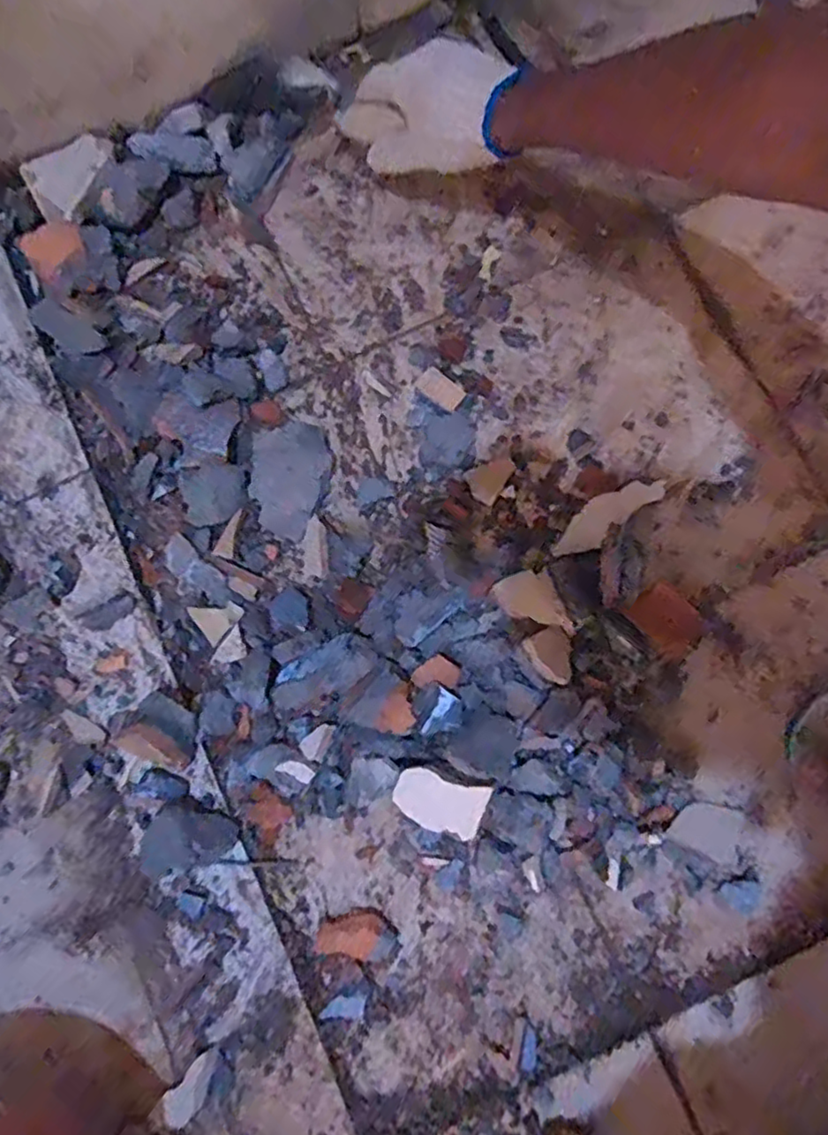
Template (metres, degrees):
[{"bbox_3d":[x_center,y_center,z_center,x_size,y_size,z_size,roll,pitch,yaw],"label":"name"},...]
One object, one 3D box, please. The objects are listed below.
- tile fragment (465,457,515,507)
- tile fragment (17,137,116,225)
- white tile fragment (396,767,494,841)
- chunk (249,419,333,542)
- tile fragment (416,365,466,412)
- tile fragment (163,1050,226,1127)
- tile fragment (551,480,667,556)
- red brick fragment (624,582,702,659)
[{"bbox_3d":[0.066,-0.081,0.580,0.033,0.004,0.046,35,82,7],"label":"tile fragment"},{"bbox_3d":[-0.313,-0.362,0.609,0.083,0.010,0.067,-29,80,-4],"label":"tile fragment"},{"bbox_3d":[0.019,0.183,0.510,0.070,0.006,0.047,18,107,3],"label":"white tile fragment"},{"bbox_3d":[-0.108,-0.077,0.574,0.067,0.014,0.100,7,95,5],"label":"chunk"},{"bbox_3d":[0.024,-0.157,0.580,0.042,0.005,0.022,40,104,12],"label":"tile fragment"},{"bbox_3d":[-0.164,0.388,0.493,0.023,0.007,0.053,34,68,7],"label":"tile fragment"},{"bbox_3d":[0.166,-0.046,0.566,0.110,0.004,0.034,-38,81,-6],"label":"tile fragment"},{"bbox_3d":[0.208,0.042,0.542,0.059,0.010,0.043,40,83,8],"label":"red brick fragment"}]

